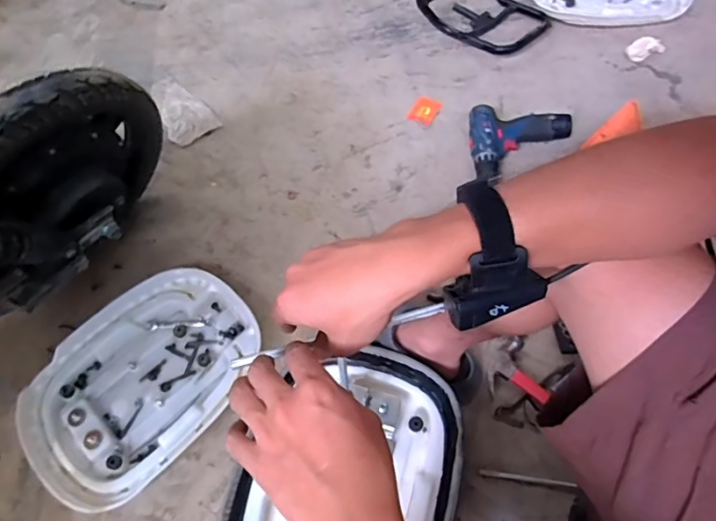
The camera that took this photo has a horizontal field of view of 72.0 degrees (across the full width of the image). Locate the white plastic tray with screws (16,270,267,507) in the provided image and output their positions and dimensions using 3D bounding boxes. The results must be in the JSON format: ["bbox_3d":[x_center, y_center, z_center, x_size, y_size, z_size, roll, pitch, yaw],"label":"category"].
[{"bbox_3d":[-0.333,0.180,0.766,0.368,0.040,0.269,-41,68,-17],"label":"white plastic tray with screws"}]

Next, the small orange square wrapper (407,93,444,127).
[{"bbox_3d":[0.137,-0.308,1.004,0.054,0.004,0.073,24,66,14],"label":"small orange square wrapper"}]

